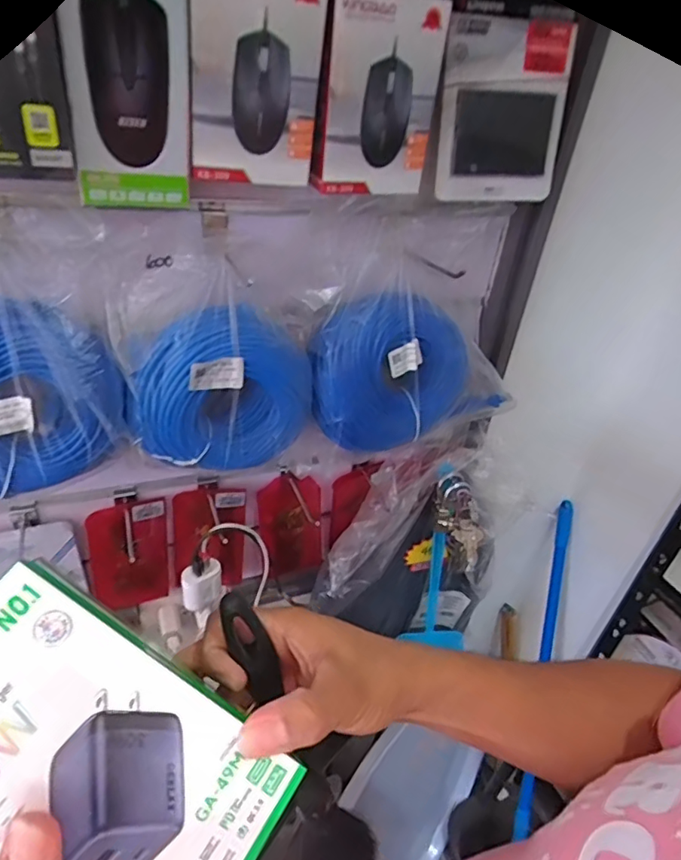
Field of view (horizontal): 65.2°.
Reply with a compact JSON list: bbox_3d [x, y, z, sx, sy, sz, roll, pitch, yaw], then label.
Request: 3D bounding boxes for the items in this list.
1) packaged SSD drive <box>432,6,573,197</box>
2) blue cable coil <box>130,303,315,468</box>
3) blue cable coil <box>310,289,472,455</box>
[{"bbox_3d":[0.150,-0.286,0.484,0.121,0.149,0.028,-4,38,-8],"label":"packaged SSD drive"},{"bbox_3d":[-0.107,-0.038,0.505,0.174,0.154,0.046,-16,40,-31],"label":"blue cable coil"},{"bbox_3d":[0.056,-0.063,0.578,0.181,0.161,0.051,-11,38,-26],"label":"blue cable coil"}]

